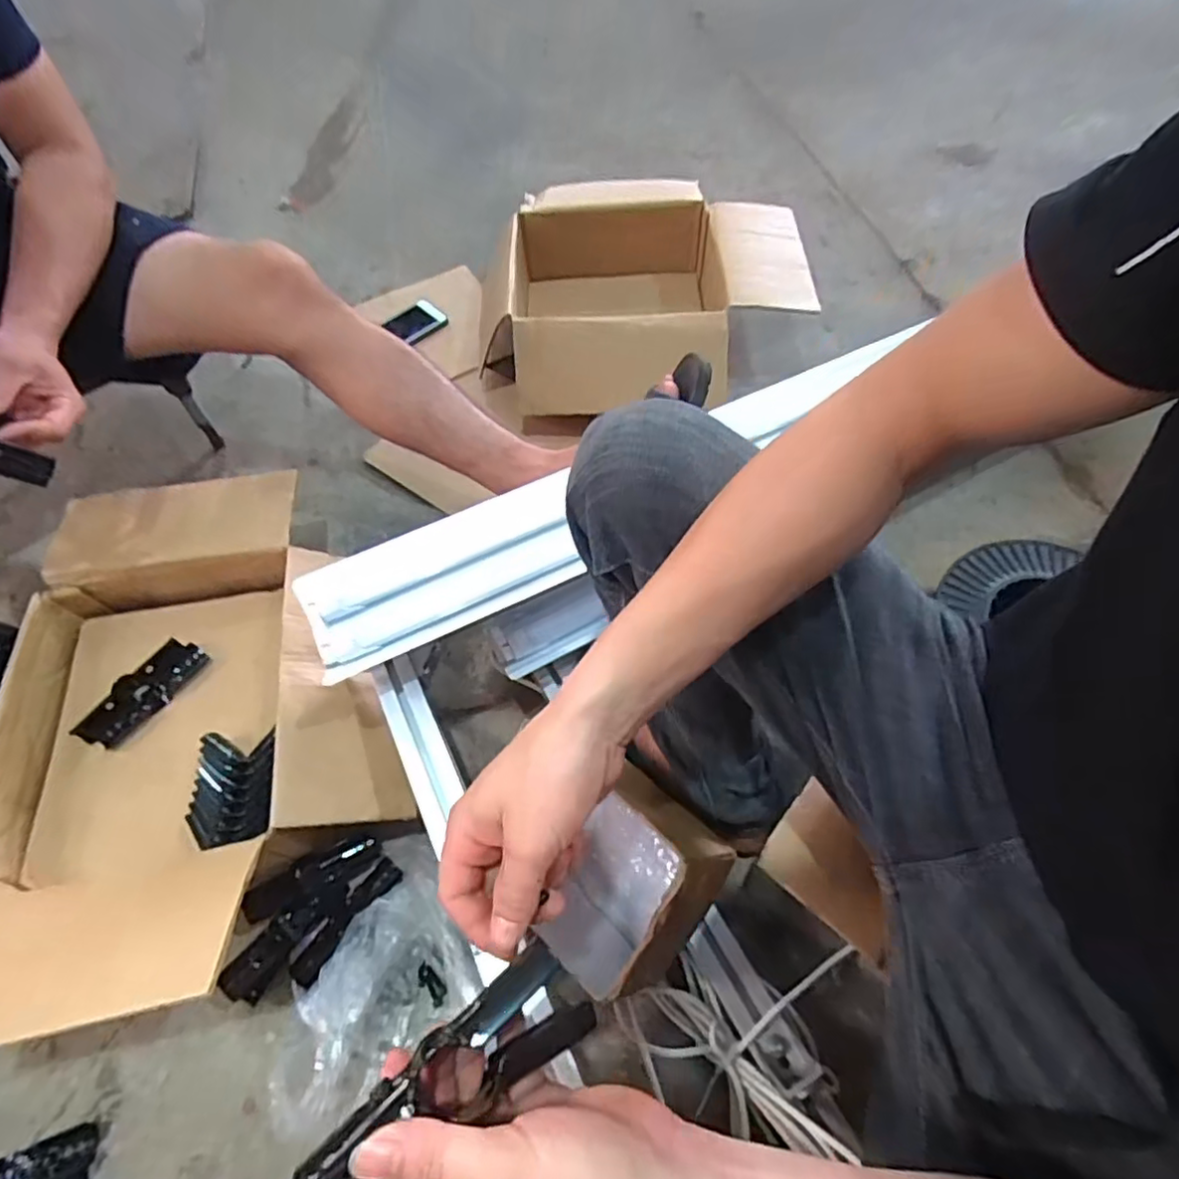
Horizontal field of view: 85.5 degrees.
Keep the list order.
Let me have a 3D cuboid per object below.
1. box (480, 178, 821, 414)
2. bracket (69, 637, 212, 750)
[{"bbox_3d":[0.083,-0.490,1.049,0.490,0.181,0.392,6,60,5],"label":"box"},{"bbox_3d":[-0.488,0.111,0.696,0.051,0.023,0.134,28,64,17],"label":"bracket"}]

